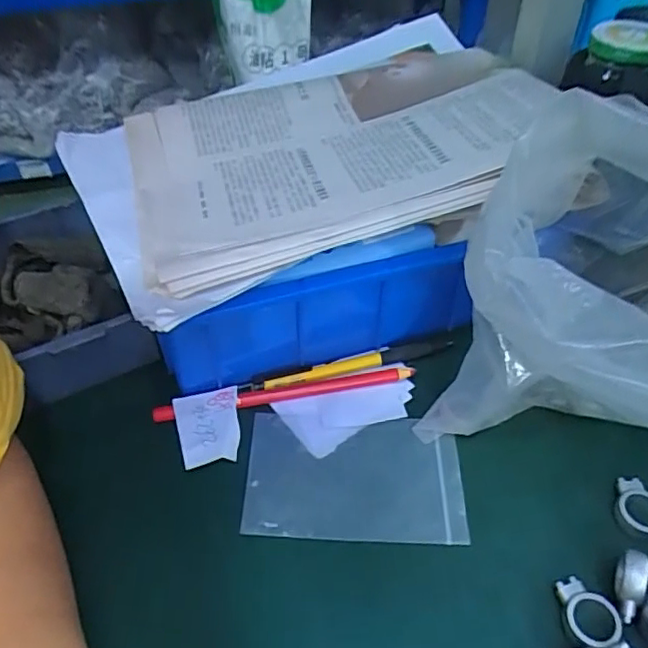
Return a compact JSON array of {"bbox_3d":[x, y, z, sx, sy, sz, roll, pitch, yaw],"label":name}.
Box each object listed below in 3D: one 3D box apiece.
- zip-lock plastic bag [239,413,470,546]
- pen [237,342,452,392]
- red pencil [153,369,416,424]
[{"bbox_3d":[0.017,0.088,0.342,0.123,0.004,0.075,2,45,2],"label":"zip-lock plastic bag"},{"bbox_3d":[0.017,0.028,0.393,0.144,0.010,0.011,-11,47,-11],"label":"pen"},{"bbox_3d":[-0.025,0.045,0.380,0.166,0.008,0.009,-8,46,-8],"label":"red pencil"}]

